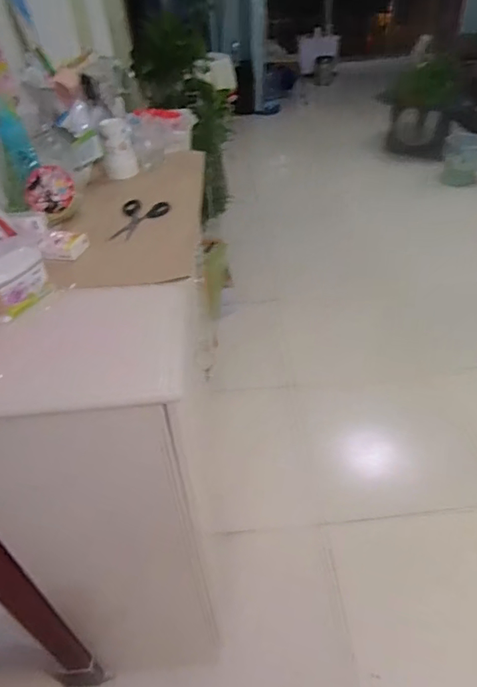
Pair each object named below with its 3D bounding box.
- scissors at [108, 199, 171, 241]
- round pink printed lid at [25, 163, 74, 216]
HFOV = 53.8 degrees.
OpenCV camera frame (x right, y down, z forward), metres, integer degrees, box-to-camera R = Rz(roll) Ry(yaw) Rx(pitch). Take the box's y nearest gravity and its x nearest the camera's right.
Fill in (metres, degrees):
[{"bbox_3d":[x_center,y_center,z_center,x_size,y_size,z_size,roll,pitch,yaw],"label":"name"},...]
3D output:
[{"bbox_3d":[-0.177,-0.229,0.863,0.089,0.007,0.158,-1,41,5],"label":"scissors"},{"bbox_3d":[-0.322,-0.263,0.805,0.080,0.074,0.022,-34,49,-30],"label":"round pink printed lid"}]

